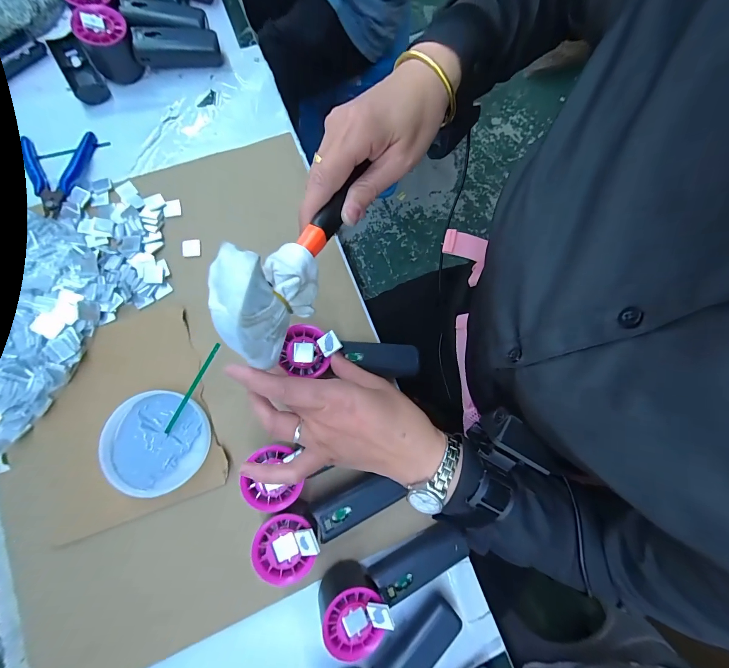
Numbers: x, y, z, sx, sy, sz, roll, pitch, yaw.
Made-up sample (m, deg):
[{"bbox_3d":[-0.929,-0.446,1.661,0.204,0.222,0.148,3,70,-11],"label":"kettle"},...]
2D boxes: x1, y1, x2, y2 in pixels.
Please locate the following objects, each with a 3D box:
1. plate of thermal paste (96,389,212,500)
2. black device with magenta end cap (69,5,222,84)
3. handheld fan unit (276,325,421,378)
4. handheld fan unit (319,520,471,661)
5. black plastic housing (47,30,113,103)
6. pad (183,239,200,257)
[{"bbox_3d":[-0.214,0.110,0.327,0.096,0.016,0.098,1,80,-3],"label":"plate of thermal paste"},{"bbox_3d":[-0.272,-0.371,0.415,0.156,0.061,0.051,-15,79,-18],"label":"black device with magenta end cap"},{"bbox_3d":[-0.011,0.022,0.336,0.142,0.029,0.047,9,77,-22],"label":"handheld fan unit"},{"bbox_3d":[0.031,0.239,0.313,0.154,0.064,0.060,-21,79,-20],"label":"handheld fan unit"},{"bbox_3d":[-0.373,-0.347,0.416,0.039,0.017,0.119,-30,83,-8],"label":"black plastic housing"},{"bbox_3d":[-0.207,-0.103,0.383,0.020,0.004,0.020,-6,80,-4],"label":"pad"}]

